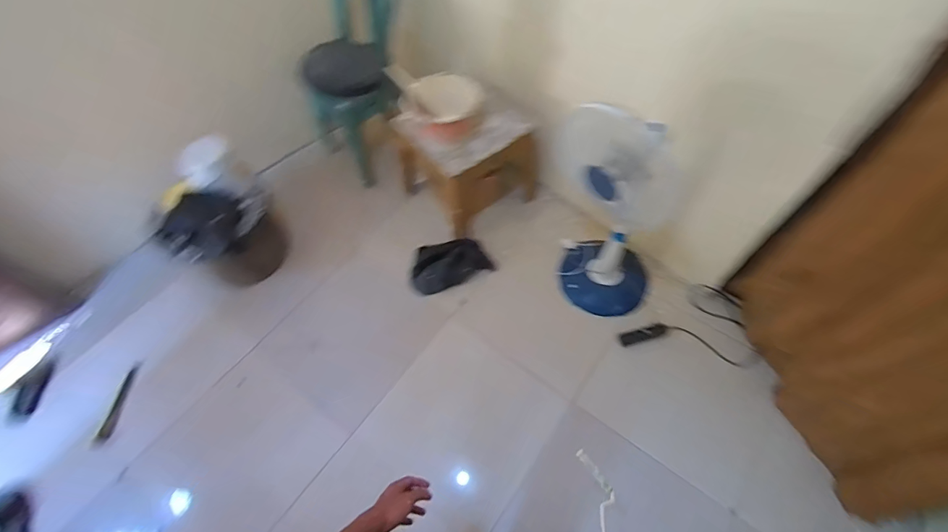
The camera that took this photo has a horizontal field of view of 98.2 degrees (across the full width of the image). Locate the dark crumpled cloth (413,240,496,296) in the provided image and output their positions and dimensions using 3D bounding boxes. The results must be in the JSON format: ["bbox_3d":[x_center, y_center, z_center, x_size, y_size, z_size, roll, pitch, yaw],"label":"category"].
[{"bbox_3d":[-0.112,-0.016,1.925,0.383,0.149,0.218,-17,59,-7],"label":"dark crumpled cloth"}]

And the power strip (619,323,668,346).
[{"bbox_3d":[0.706,0.286,1.710,0.198,0.021,0.050,-15,59,-6],"label":"power strip"}]

